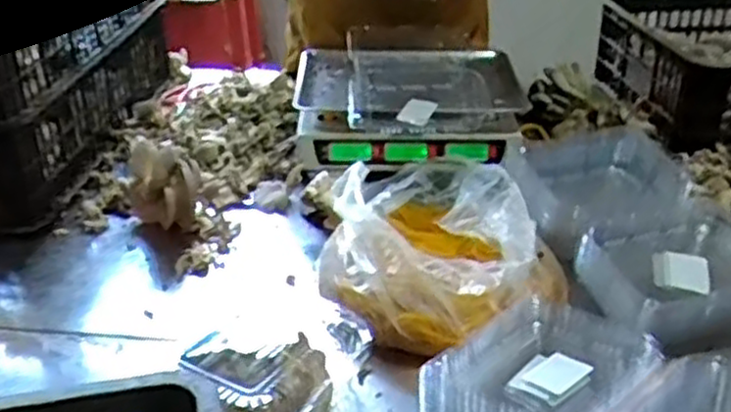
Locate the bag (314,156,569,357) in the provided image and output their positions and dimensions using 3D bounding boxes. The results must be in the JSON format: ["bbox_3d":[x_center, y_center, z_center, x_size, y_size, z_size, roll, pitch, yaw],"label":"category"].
[{"bbox_3d":[0.070,0.037,0.933,0.268,0.111,0.352,-13,33,-21],"label":"bag"}]

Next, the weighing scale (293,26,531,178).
[{"bbox_3d":[0.063,-0.173,1.225,0.336,0.103,0.378,1,30,0],"label":"weighing scale"}]

